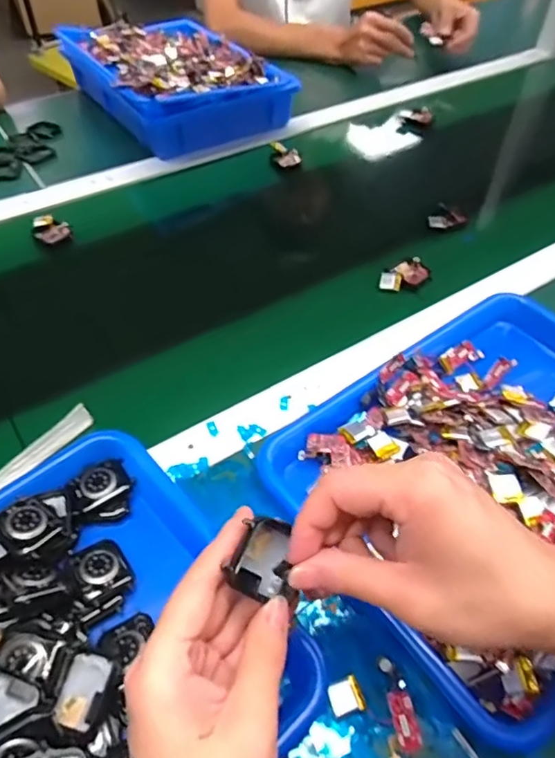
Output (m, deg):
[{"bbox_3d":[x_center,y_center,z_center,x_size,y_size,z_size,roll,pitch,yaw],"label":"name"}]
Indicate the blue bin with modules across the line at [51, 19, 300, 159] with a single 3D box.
[{"bbox_3d":[-0.158,-0.468,0.816,0.250,0.084,0.304,-27,56,-22],"label":"blue bin with modules across the line"}]

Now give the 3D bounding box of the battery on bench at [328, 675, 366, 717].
[{"bbox_3d":[0.042,0.194,0.322,0.020,0.005,0.018,-17,53,-15],"label":"battery on bench"}]

